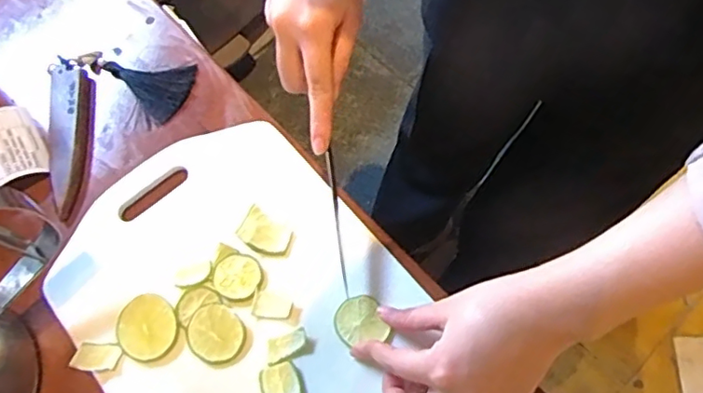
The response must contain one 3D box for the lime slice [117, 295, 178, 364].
[{"bbox_3d":[-0.145,0.092,0.417,0.043,0.007,0.042,38,73,17],"label":"lime slice"}]

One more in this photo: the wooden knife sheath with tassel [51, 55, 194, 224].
[{"bbox_3d":[-0.223,-0.073,0.505,0.122,0.012,0.158,32,72,15],"label":"wooden knife sheath with tassel"}]

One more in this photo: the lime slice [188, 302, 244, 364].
[{"bbox_3d":[-0.095,0.095,0.412,0.039,0.007,0.036,-1,66,2],"label":"lime slice"}]

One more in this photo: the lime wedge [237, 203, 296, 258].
[{"bbox_3d":[-0.064,0.029,0.438,0.042,0.004,0.028,31,71,15],"label":"lime wedge"}]

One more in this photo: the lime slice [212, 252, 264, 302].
[{"bbox_3d":[-0.082,0.058,0.427,0.033,0.005,0.033,-1,66,2],"label":"lime slice"}]

